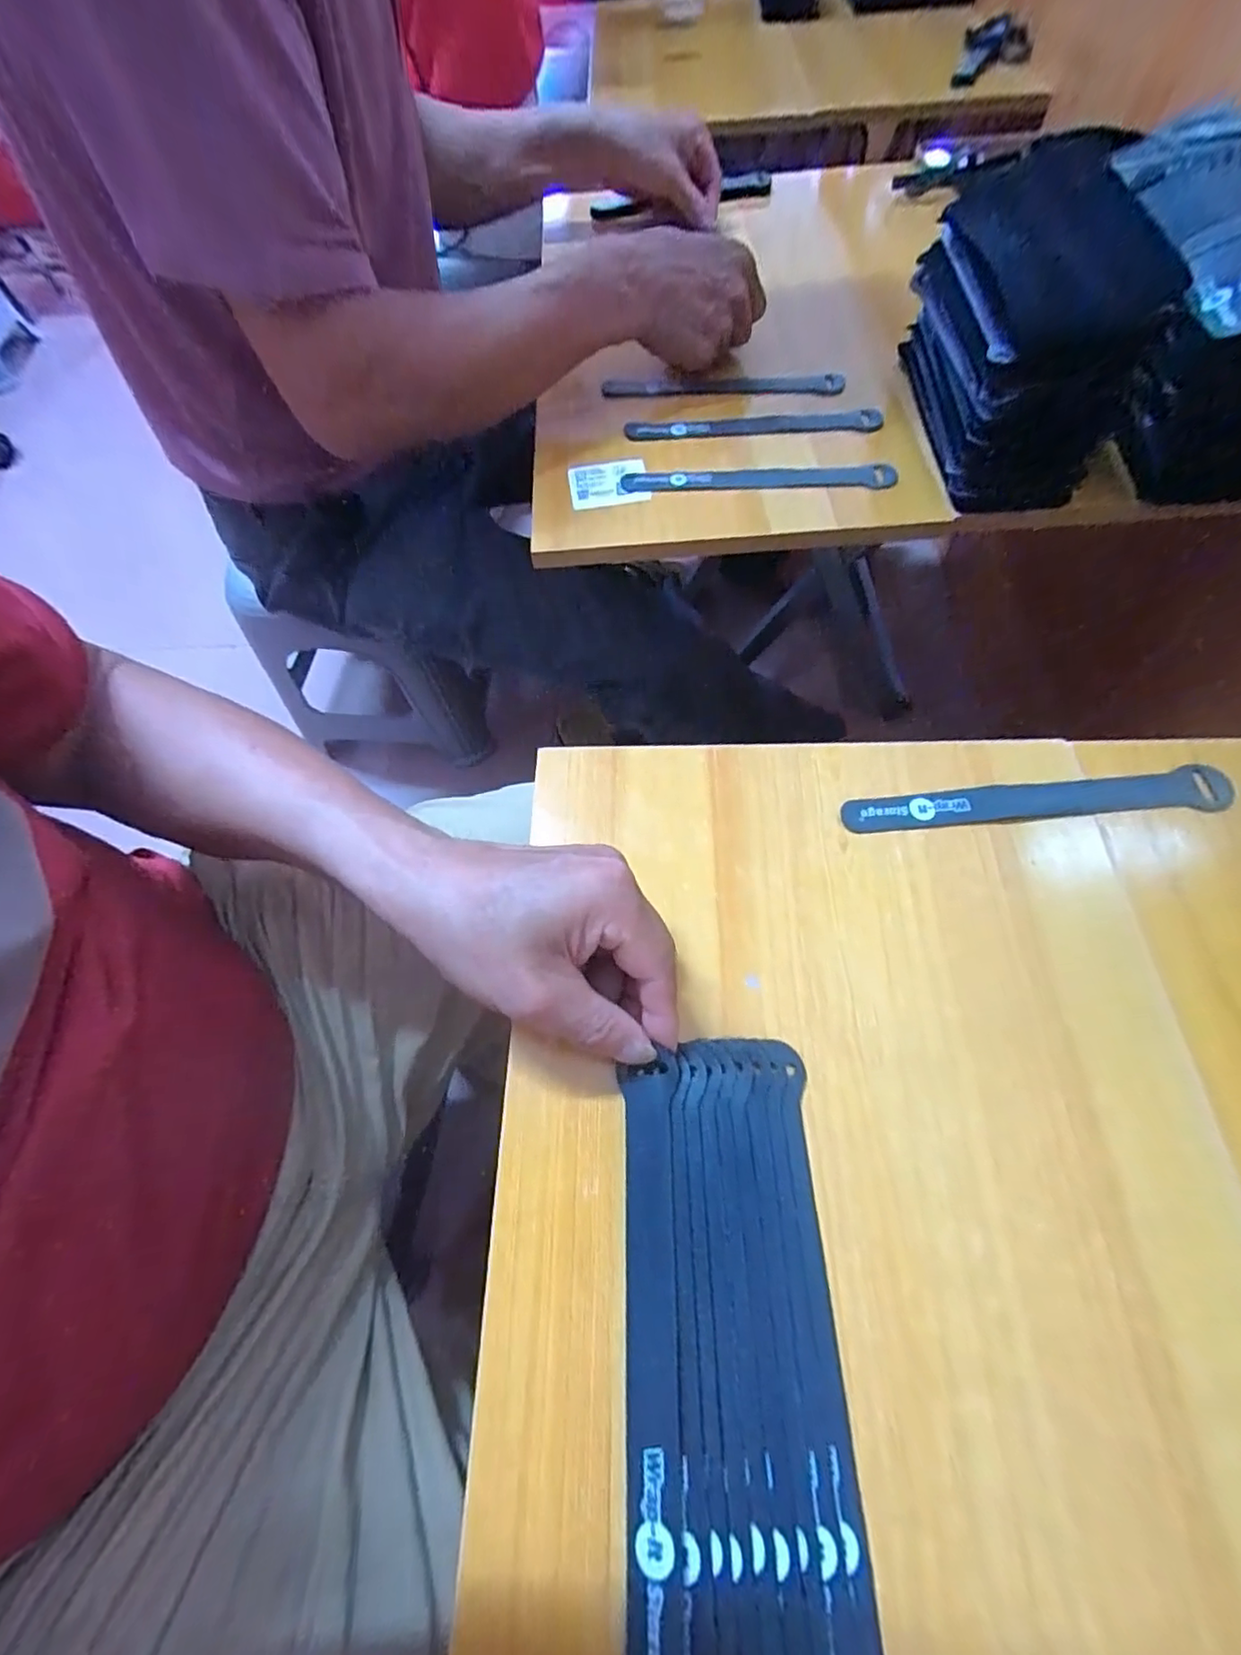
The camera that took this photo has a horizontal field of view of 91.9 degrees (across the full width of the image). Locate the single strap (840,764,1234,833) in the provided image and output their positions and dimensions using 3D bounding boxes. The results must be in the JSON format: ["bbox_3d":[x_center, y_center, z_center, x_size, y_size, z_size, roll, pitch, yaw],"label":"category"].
[{"bbox_3d":[0.219,-0.013,0.319,0.197,0.005,0.024,-6,63,2],"label":"single strap"}]

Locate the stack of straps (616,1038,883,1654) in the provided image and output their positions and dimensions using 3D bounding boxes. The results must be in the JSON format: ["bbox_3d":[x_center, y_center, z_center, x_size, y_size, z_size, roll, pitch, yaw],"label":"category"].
[{"bbox_3d":[0.041,0.187,0.226,0.078,0.012,0.196,-2,62,2],"label":"stack of straps"}]

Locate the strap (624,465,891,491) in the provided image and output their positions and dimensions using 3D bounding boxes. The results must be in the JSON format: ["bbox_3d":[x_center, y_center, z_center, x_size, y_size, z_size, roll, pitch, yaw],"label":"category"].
[{"bbox_3d":[0.104,-0.264,0.453,0.202,0.005,0.023,1,64,6],"label":"strap"}]

